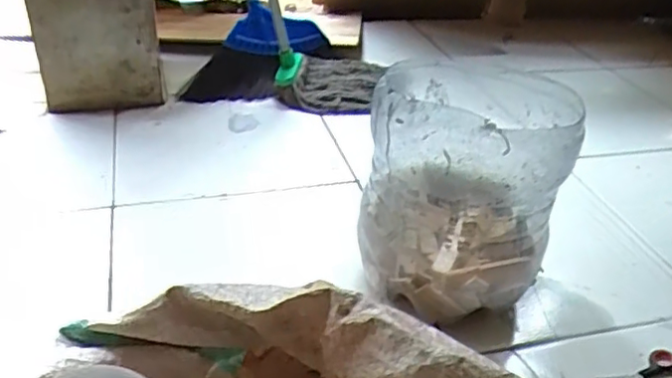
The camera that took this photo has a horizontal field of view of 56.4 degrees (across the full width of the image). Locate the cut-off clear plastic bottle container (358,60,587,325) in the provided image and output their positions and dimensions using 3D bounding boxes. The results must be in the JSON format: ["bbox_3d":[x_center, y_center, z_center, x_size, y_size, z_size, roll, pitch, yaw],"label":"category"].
[{"bbox_3d":[0.164,-0.022,0.819,0.236,0.257,0.263,11,34,9],"label":"cut-off clear plastic bottle container"}]

